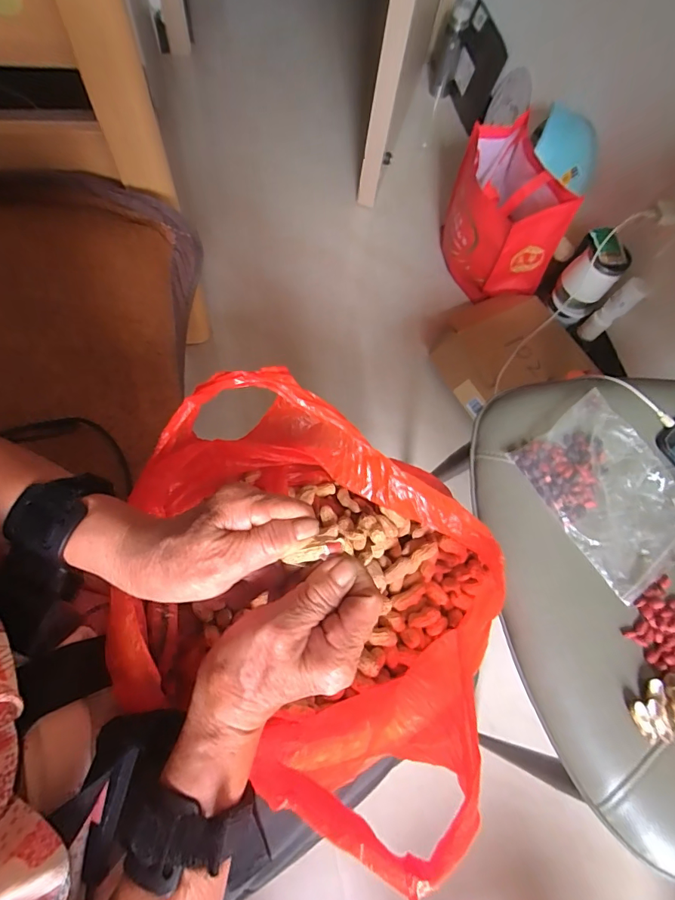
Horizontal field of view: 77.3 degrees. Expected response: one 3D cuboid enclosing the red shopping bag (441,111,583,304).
[{"bbox_3d":[0.386,-0.548,1.000,0.211,0.255,0.259,1,69,-6],"label":"red shopping bag"}]

